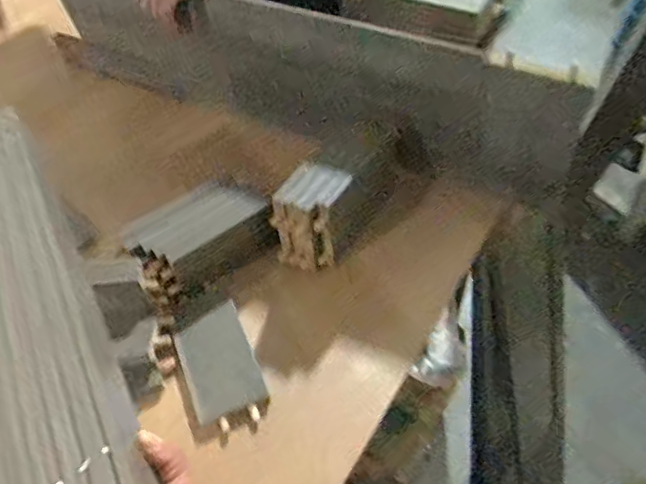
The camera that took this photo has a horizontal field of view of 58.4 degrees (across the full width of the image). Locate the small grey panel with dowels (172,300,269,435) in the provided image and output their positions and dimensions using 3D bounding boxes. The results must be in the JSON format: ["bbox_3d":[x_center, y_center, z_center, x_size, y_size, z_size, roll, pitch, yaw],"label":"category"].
[{"bbox_3d":[-0.110,0.134,0.625,0.075,0.023,0.131,-20,52,-14],"label":"small grey panel with dowels"}]

